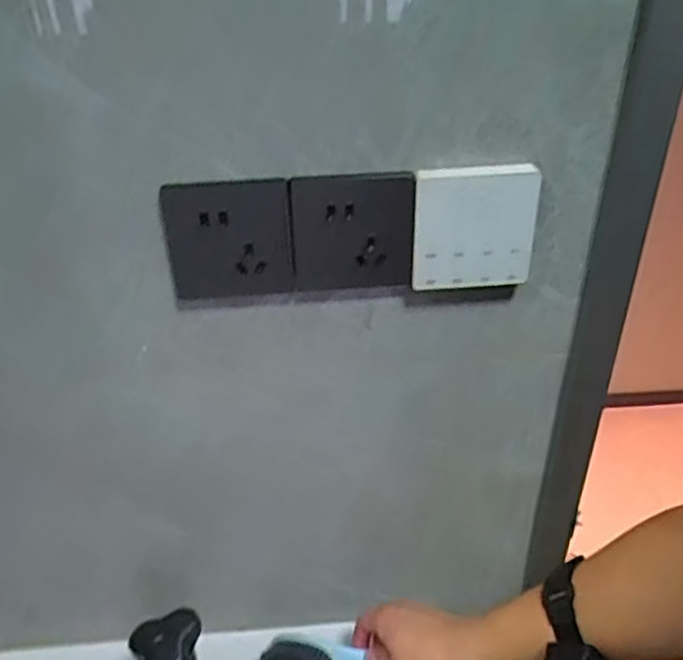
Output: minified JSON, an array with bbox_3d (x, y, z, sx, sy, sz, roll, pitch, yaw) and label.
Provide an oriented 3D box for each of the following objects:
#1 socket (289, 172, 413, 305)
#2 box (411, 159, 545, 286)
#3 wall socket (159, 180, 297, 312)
[{"bbox_3d":[0.009,-0.065,0.507,0.086,0.099,0.013,-2,30,-1],"label":"socket"},{"bbox_3d":[0.097,-0.074,0.509,0.090,0.088,0.014,-4,30,-3],"label":"box"},{"bbox_3d":[-0.080,-0.060,0.500,0.088,0.094,0.012,-3,30,-3],"label":"wall socket"}]

